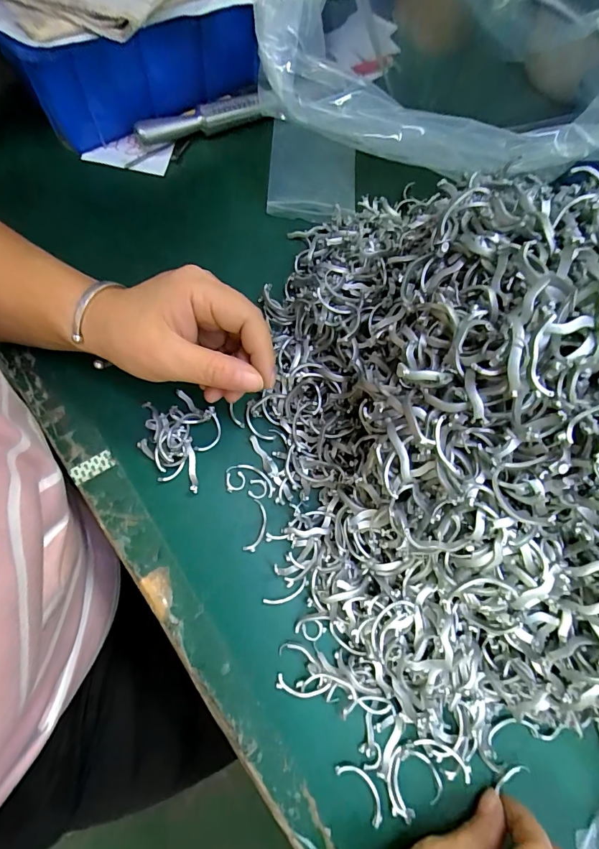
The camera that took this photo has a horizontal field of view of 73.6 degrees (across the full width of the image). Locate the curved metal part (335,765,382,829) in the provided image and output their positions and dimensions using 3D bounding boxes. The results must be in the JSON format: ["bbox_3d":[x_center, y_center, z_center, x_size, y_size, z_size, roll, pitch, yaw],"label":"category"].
[{"bbox_3d":[0.037,0.210,0.229,0.014,0.004,0.036,-37,79,-16],"label":"curved metal part"}]

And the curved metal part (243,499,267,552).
[{"bbox_3d":[-0.029,0.069,0.272,0.012,0.004,0.034,13,71,-2],"label":"curved metal part"}]

